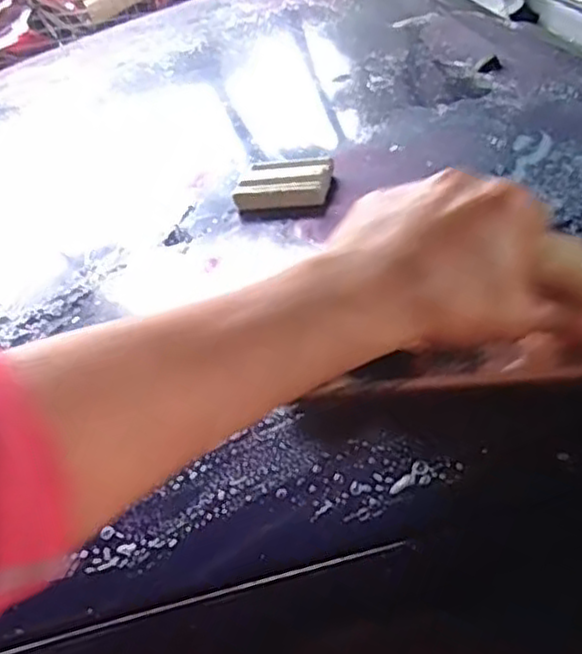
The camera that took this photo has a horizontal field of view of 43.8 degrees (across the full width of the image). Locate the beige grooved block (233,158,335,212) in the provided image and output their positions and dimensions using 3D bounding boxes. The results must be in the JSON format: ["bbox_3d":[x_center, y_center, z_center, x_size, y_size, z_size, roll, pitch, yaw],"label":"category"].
[{"bbox_3d":[-0.005,-0.115,0.587,0.075,0.021,0.048,0,36,11],"label":"beige grooved block"}]

